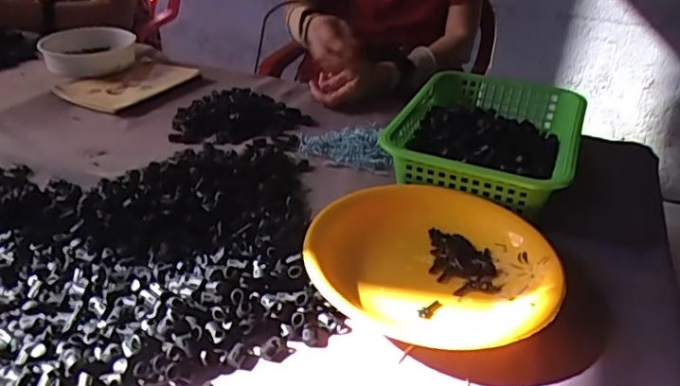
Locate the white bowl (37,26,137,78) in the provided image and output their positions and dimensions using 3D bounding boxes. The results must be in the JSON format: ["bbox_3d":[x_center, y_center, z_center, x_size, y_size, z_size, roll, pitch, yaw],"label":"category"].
[{"bbox_3d":[-0.477,-0.273,1.050,0.162,0.049,0.162,-18,38,-29],"label":"white bowl"}]

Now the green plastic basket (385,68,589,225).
[{"bbox_3d":[0.201,-0.073,0.750,0.216,0.081,0.308,16,35,19],"label":"green plastic basket"}]

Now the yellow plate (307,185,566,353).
[{"bbox_3d":[0.090,0.066,0.562,0.248,0.040,0.222,0,33,-5],"label":"yellow plate"}]

